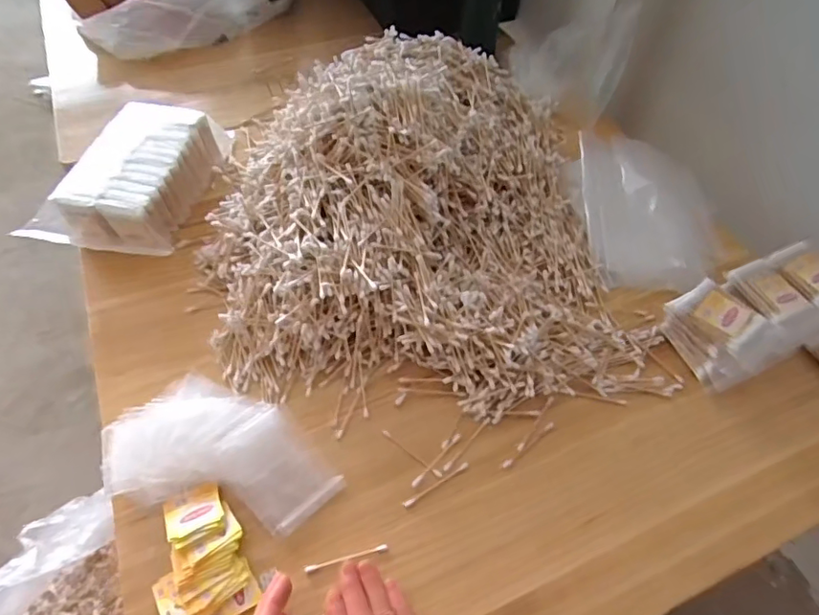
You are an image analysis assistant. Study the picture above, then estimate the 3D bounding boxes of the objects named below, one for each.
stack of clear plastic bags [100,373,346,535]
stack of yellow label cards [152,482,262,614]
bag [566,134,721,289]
[{"bbox_3d":[-0.167,0.128,0.486,0.205,0.028,0.114,16,55,10],"label":"stack of clear plastic bags"},{"bbox_3d":[-0.172,0.201,0.441,0.071,0.019,0.107,-20,57,-16],"label":"stack of yellow label cards"},{"bbox_3d":[0.278,-0.124,0.638,0.152,0.033,0.221,-7,54,-7],"label":"bag"}]

